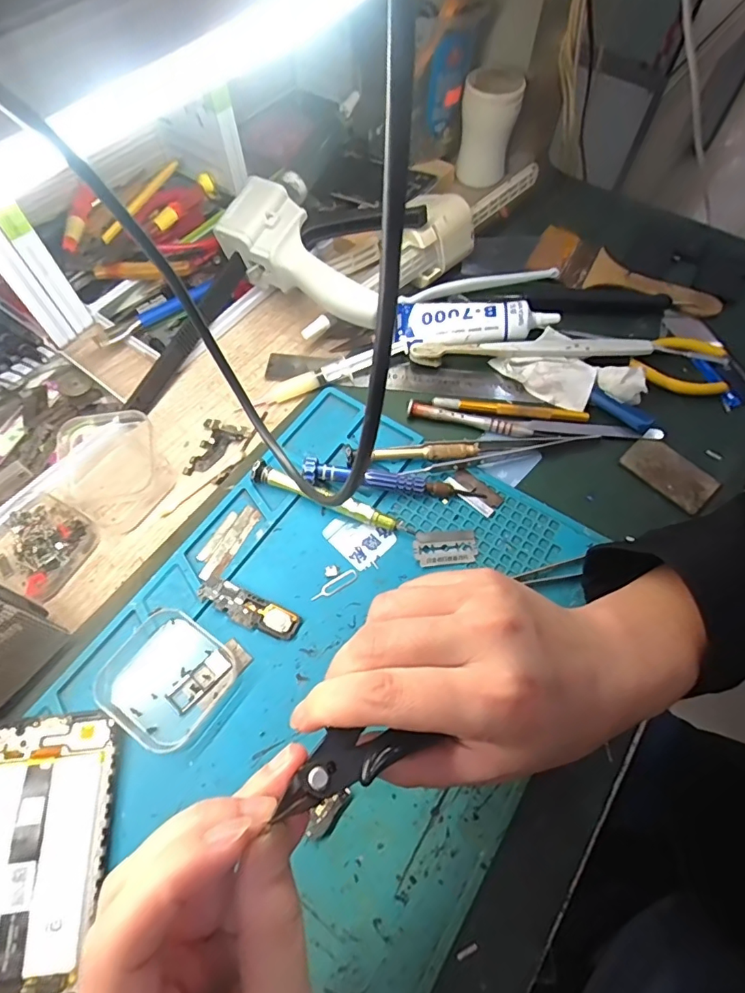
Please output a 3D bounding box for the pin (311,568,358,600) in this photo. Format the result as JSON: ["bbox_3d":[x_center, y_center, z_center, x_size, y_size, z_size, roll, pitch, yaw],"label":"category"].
[{"bbox_3d":[-0.024,0.057,0.320,0.033,0.004,0.009,-29,74,-14],"label":"pin"}]

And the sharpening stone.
[{"bbox_3d":[0.215,-0.019,0.358,0.038,0.006,0.060,-38,69,-18],"label":"sharpening stone"}]

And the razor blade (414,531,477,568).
[{"bbox_3d":[0.048,0.033,0.329,0.041,0.004,0.024,-4,65,-7],"label":"razor blade"}]

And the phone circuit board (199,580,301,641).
[{"bbox_3d":[-0.076,0.070,0.310,0.065,0.005,0.021,20,64,10],"label":"phone circuit board"}]

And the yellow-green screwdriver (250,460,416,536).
[{"bbox_3d":[-0.029,0.002,0.342,0.122,0.009,0.014,21,64,10],"label":"yellow-green screwdriver"}]

